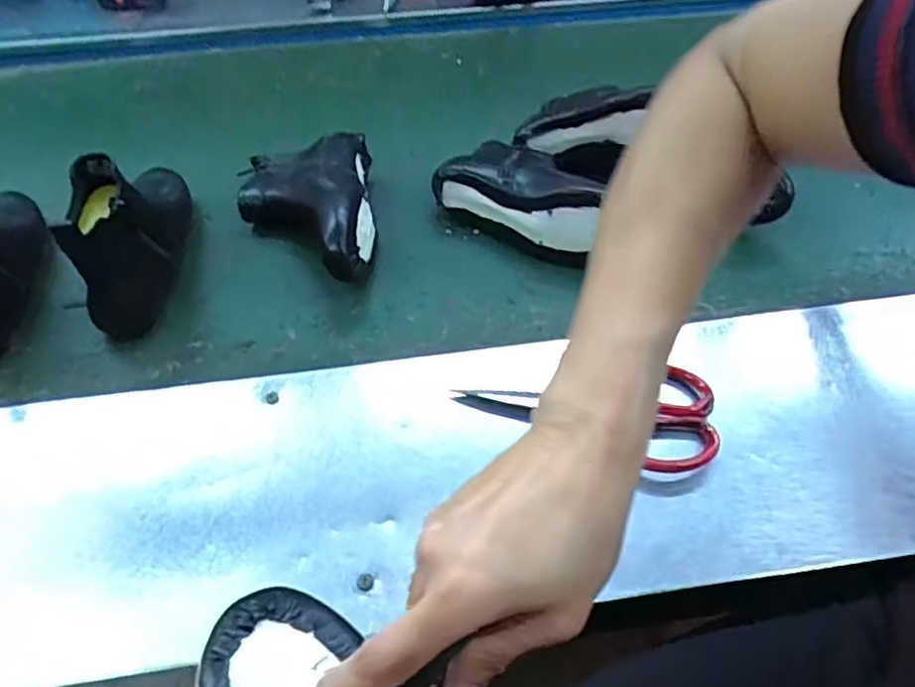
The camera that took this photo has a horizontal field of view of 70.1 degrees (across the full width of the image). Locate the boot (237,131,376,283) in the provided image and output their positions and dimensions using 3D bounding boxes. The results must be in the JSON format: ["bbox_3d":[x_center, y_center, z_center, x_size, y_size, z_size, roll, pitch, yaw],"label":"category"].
[{"bbox_3d":[-0.167,-0.147,0.711,0.146,0.074,0.230,-5,48,-4],"label":"boot"}]

